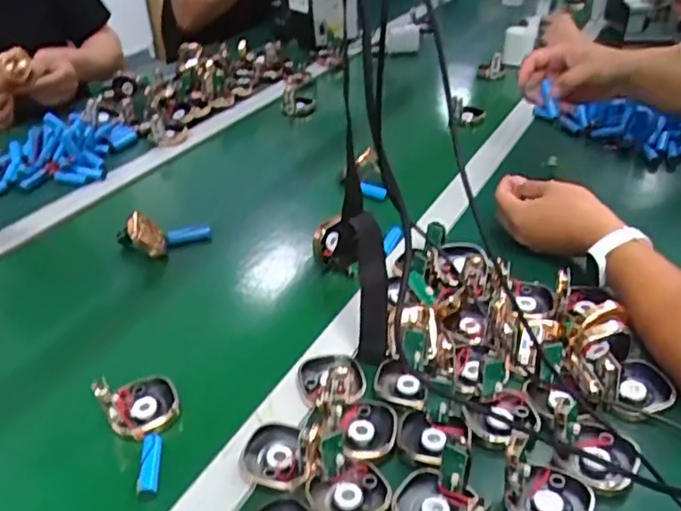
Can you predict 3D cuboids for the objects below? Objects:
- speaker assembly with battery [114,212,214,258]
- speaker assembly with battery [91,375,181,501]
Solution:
[{"bbox_3d":[-0.200,-0.024,0.727,0.099,0.041,0.030,2,28,-26],"label":"speaker assembly with battery"},{"bbox_3d":[-0.151,0.125,0.488,0.056,0.045,0.114,-16,34,-20],"label":"speaker assembly with battery"}]

